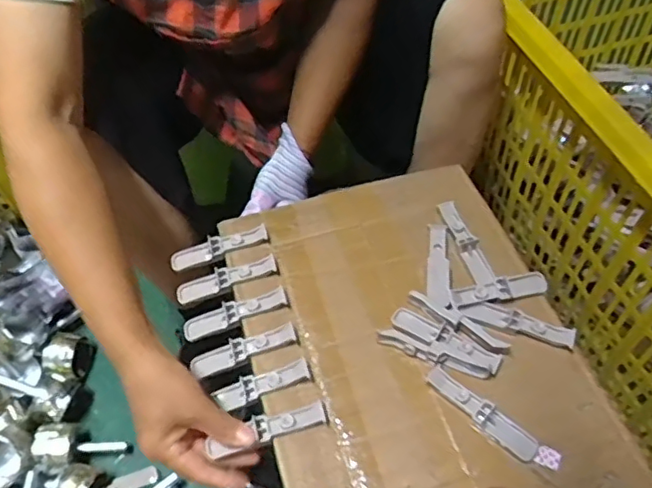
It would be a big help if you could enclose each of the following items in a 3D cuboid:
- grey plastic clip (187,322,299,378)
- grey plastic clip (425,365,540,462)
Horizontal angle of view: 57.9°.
[{"bbox_3d":[-0.074,0.094,0.529,0.097,0.011,0.020,-20,55,2],"label":"grey plastic clip"},{"bbox_3d":[0.126,0.139,0.483,0.099,0.013,0.023,35,62,23],"label":"grey plastic clip"}]

